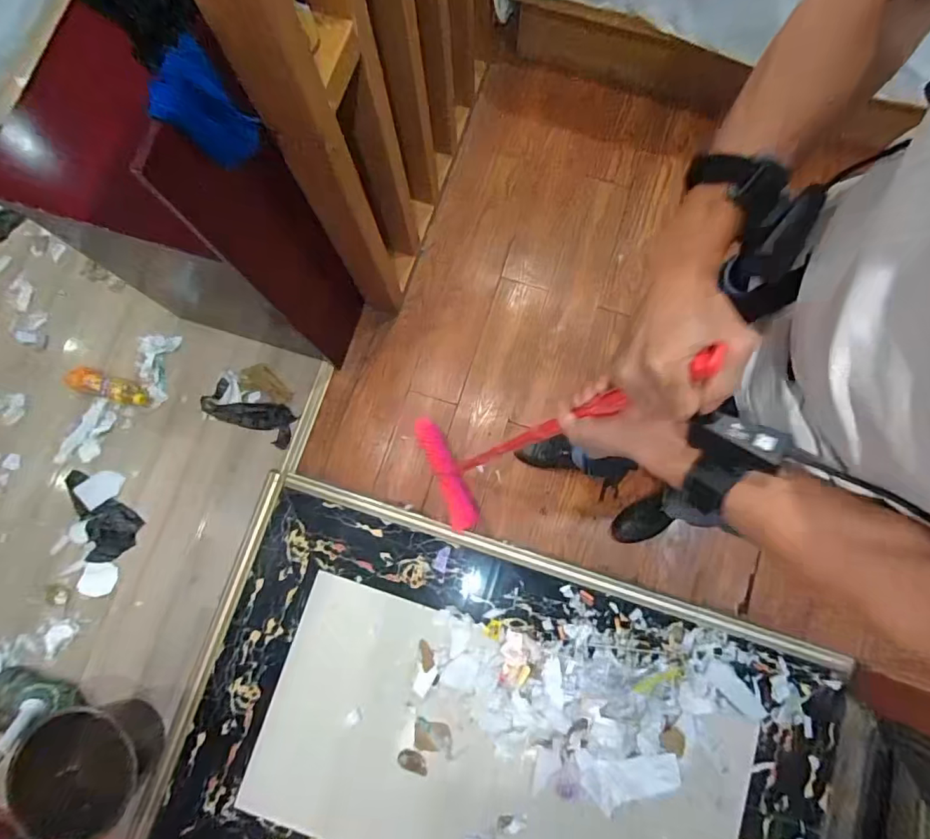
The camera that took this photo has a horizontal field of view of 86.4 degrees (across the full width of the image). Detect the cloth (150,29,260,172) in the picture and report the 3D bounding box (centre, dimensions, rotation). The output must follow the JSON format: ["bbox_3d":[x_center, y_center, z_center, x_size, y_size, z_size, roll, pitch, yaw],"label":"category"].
[{"bbox_3d":[-0.334,-0.390,0.628,0.068,0.120,0.095,44,83,8],"label":"cloth"}]

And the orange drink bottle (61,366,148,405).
[{"bbox_3d":[-1.018,-0.099,1.384,0.257,0.071,0.071,16,79,4],"label":"orange drink bottle"}]

